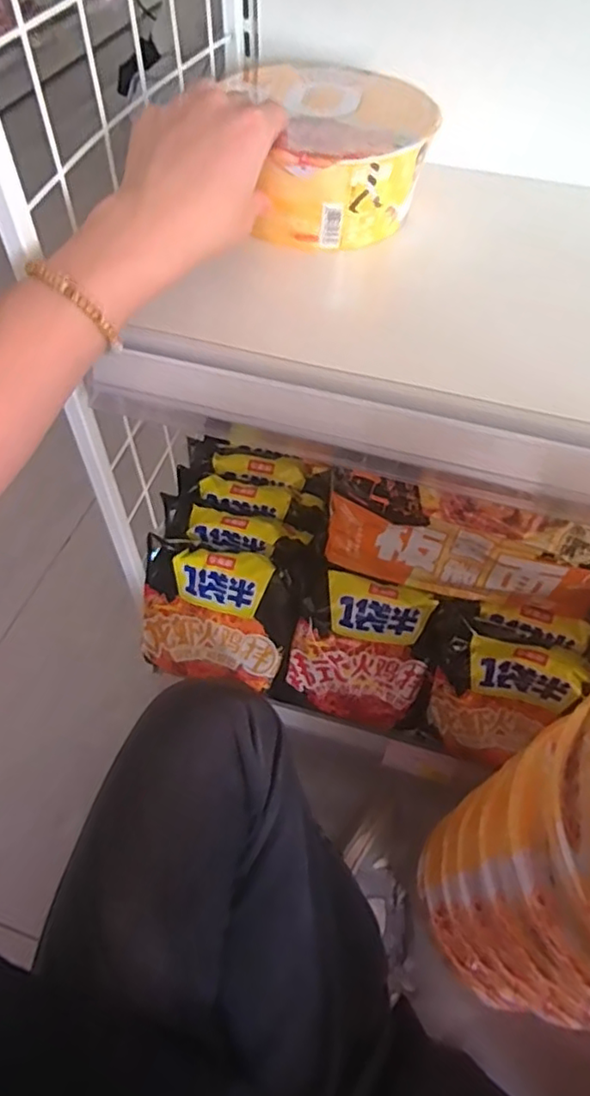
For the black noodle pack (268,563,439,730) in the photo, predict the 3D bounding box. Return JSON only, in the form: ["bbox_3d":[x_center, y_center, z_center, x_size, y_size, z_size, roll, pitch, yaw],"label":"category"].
[{"bbox_3d":[0.060,0.096,0.597,0.125,0.145,0.048,11,19,-1],"label":"black noodle pack"}]

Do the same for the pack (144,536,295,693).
[{"bbox_3d":[-0.073,0.065,0.607,0.142,0.133,0.040,12,20,9],"label":"pack"}]

